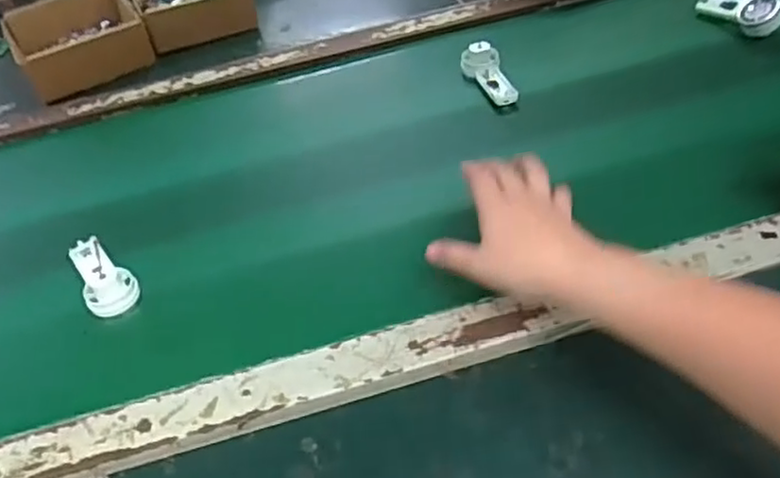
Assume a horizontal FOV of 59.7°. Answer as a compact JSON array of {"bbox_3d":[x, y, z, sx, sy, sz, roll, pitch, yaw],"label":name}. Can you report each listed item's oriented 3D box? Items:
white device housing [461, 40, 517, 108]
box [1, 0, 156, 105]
[{"bbox_3d":[0.106,-0.173,0.703,0.036,0.031,0.087,-19,46,-11],"label":"white device housing"},{"bbox_3d":[-0.365,-0.235,0.809,0.155,0.050,0.177,-27,46,-18],"label":"box"}]

